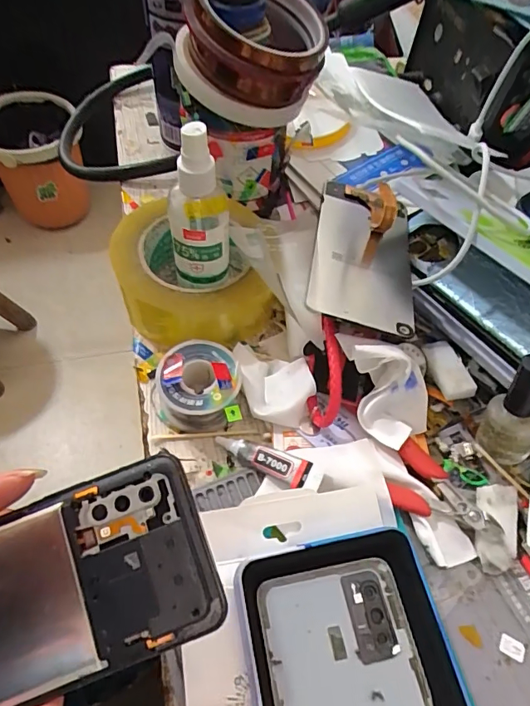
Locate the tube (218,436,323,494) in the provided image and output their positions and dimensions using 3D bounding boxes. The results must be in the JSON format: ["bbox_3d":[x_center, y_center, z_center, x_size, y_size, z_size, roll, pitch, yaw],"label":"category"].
[{"bbox_3d":[0.000,0.066,0.284,0.072,0.009,0.016,16,56,27],"label":"tube"}]

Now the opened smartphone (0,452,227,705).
[{"bbox_3d":[-0.102,0.106,0.192,0.162,0.006,0.073,-21,75,-4],"label":"opened smartphone"}]

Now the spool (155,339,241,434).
[{"bbox_3d":[-0.045,0.021,0.306,0.054,0.031,0.051,2,57,-3],"label":"spool"}]

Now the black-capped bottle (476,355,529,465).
[{"bbox_3d":[0.155,0.034,0.282,0.029,0.080,0.028,-6,37,-8],"label":"black-capped bottle"}]

